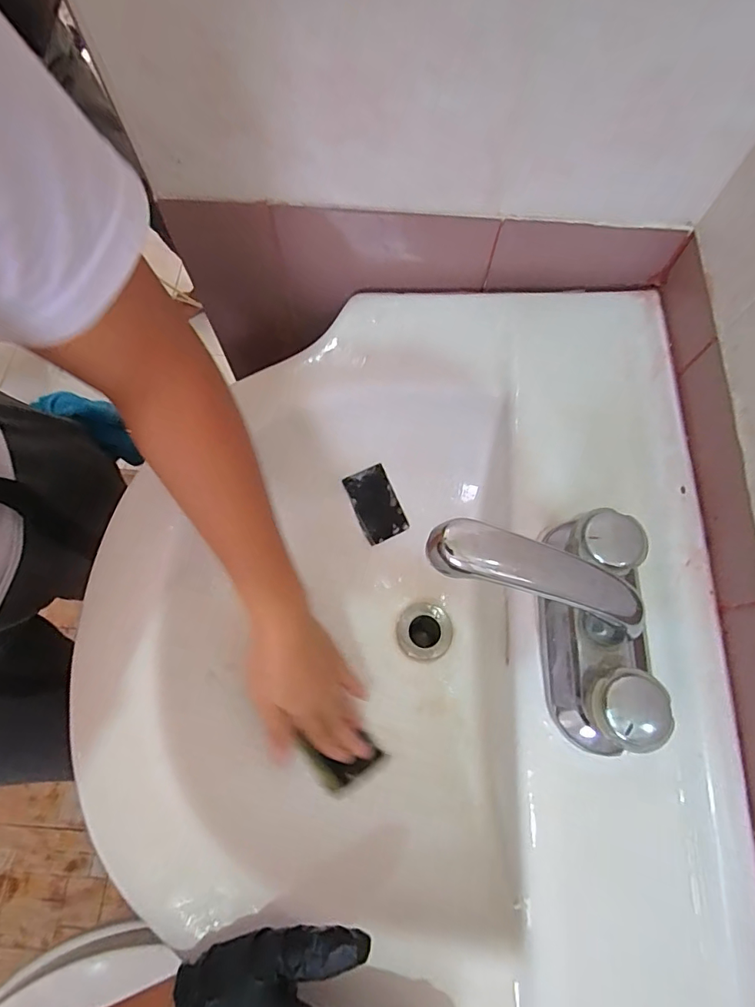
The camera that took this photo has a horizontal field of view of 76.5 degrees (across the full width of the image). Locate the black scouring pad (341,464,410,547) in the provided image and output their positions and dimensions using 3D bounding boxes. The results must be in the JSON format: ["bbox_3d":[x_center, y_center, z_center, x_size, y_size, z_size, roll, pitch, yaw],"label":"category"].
[{"bbox_3d":[-0.002,0.002,0.518,0.048,0.005,0.081,-25,106,-3],"label":"black scouring pad"}]

